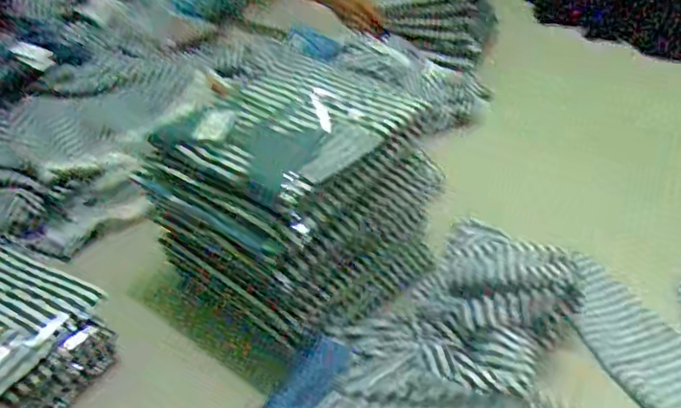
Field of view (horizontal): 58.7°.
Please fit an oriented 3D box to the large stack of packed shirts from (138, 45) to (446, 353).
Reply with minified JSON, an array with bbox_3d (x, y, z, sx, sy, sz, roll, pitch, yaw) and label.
[{"bbox_3d":[-0.063,-0.006,0.828,0.277,0.254,0.275,29,46,33],"label":"large stack of packed shirts"}]

